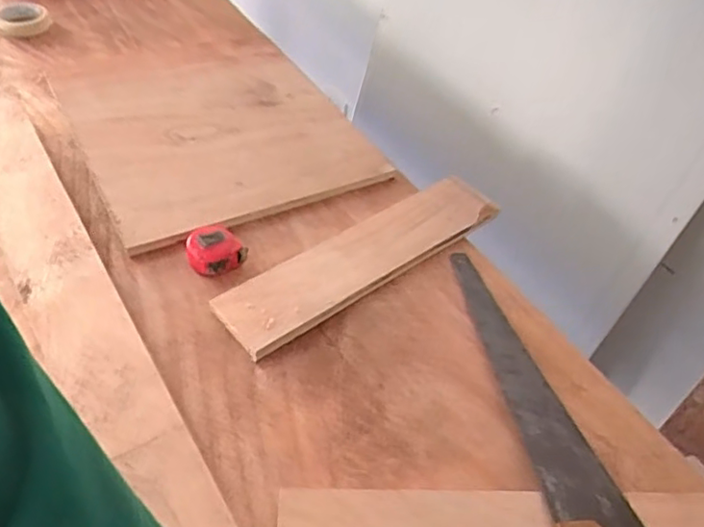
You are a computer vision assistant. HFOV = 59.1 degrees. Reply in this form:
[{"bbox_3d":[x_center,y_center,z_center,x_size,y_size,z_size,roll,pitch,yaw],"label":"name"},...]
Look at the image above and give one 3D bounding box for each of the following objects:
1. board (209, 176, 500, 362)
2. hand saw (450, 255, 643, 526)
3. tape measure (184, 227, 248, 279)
[{"bbox_3d":[0.015,-0.015,0.833,0.415,0.017,0.110,-29,57,-27],"label":"board"},{"bbox_3d":[0.225,0.178,0.666,0.094,0.036,0.532,-2,46,-9],"label":"hand saw"},{"bbox_3d":[-0.180,-0.019,0.804,0.073,0.042,0.063,25,47,17],"label":"tape measure"}]

